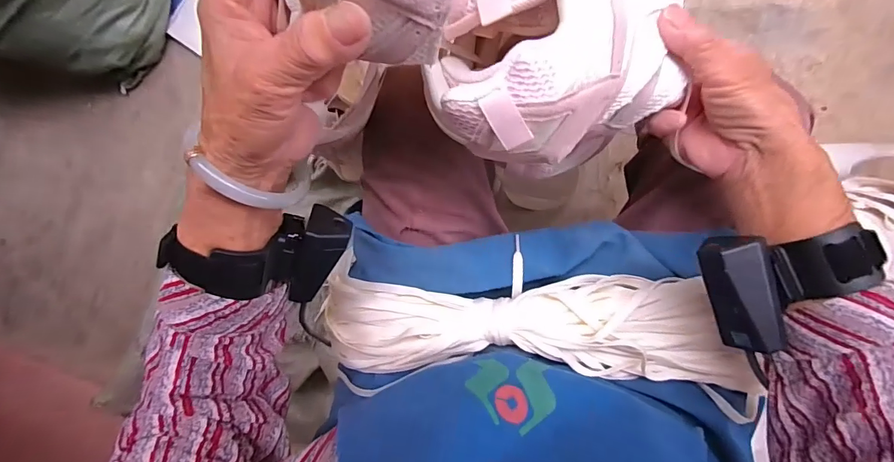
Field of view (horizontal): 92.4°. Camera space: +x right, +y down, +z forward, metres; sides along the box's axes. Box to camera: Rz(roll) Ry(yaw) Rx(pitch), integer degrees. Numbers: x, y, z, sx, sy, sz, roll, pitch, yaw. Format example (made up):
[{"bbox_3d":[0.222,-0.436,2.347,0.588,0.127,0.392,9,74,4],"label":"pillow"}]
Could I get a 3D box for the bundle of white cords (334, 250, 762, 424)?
[{"bbox_3d":[0.067,0.094,0.366,0.368,0.047,0.118,3,90,11],"label":"bundle of white cords"}]

